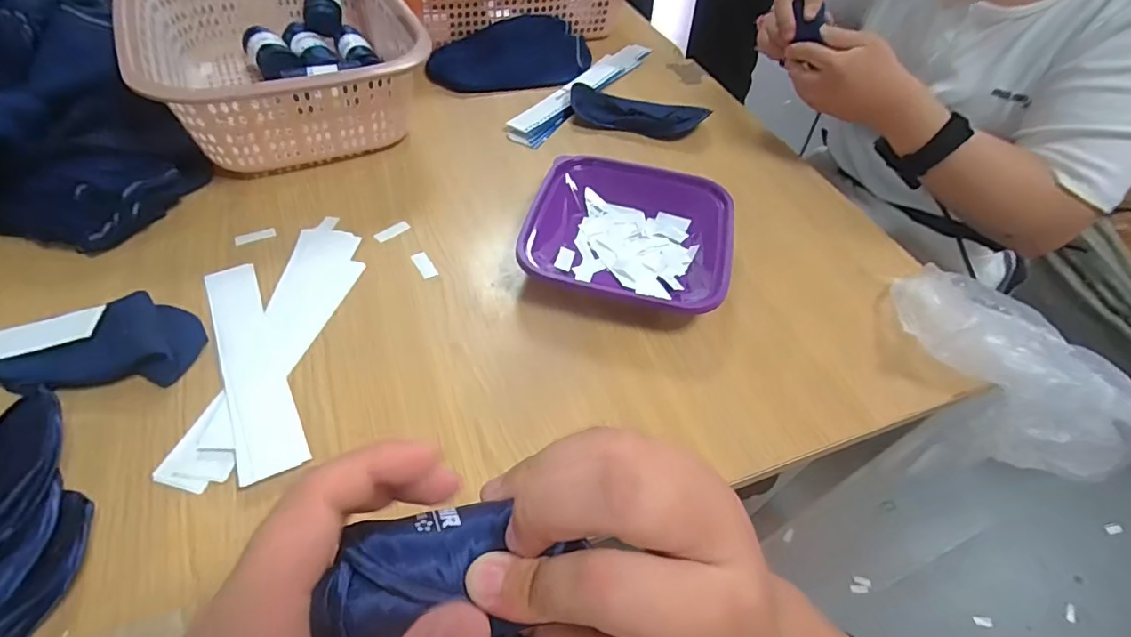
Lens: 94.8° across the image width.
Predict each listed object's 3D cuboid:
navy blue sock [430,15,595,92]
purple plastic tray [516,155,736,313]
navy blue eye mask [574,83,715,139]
[{"bbox_3d":[-0.073,-0.355,0.702,0.220,0.033,0.124,-15,54,-16],"label":"navy blue sock"},{"bbox_3d":[0.060,-0.080,0.485,0.181,0.042,0.166,13,51,5],"label":"purple plastic tray"},{"bbox_3d":[0.086,-0.250,0.636,0.162,0.022,0.069,16,52,8],"label":"navy blue eye mask"}]

